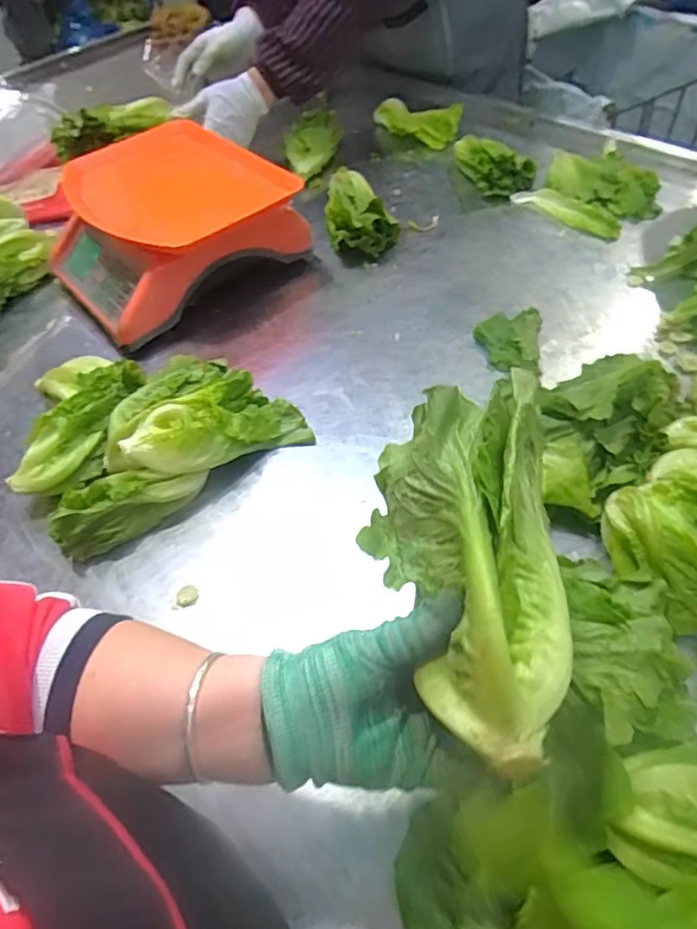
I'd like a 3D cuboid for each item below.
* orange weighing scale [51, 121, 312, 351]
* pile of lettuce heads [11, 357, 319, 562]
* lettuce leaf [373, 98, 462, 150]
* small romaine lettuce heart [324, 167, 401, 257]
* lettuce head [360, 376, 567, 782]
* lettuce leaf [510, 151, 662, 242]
[{"bbox_3d":[-0.247,-0.322,0.814,0.295,0.136,0.285,-33,55,-19],"label":"orange weighing scale"},{"bbox_3d":[-0.223,-0.061,0.645,0.271,0.078,0.257,-31,55,-18],"label":"pile of lettuce heads"},{"bbox_3d":[0.120,-0.613,1.064,0.149,0.044,0.060,24,57,23],"label":"lettuce leaf"},{"bbox_3d":[0.014,-0.365,0.867,0.095,0.066,0.162,-8,51,0],"label":"small romaine lettuce heart"},{"bbox_3d":[0.064,0.045,0.309,0.102,0.064,0.190,-5,60,2],"label":"lettuce head"},{"bbox_3d":[0.355,-0.404,0.880,0.183,0.029,0.158,29,60,26],"label":"lettuce leaf"}]

